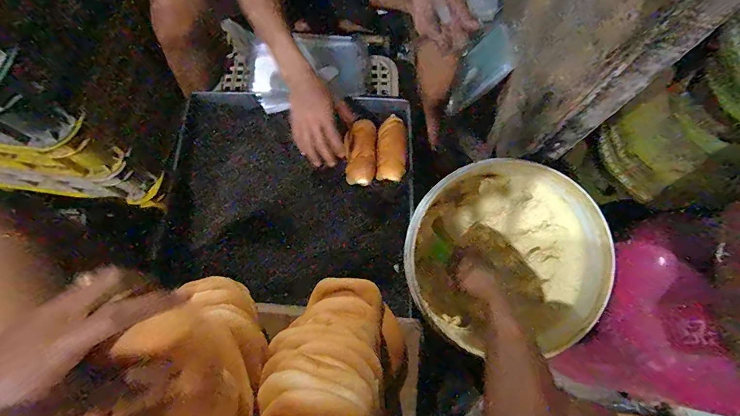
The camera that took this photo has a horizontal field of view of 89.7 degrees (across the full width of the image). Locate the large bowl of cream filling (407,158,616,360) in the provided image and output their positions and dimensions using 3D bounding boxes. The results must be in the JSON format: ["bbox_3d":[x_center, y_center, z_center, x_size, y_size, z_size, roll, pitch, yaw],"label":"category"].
[{"bbox_3d":[0.221,0.088,0.653,0.295,0.178,0.295,0,71,1],"label":"large bowl of cream filling"}]

